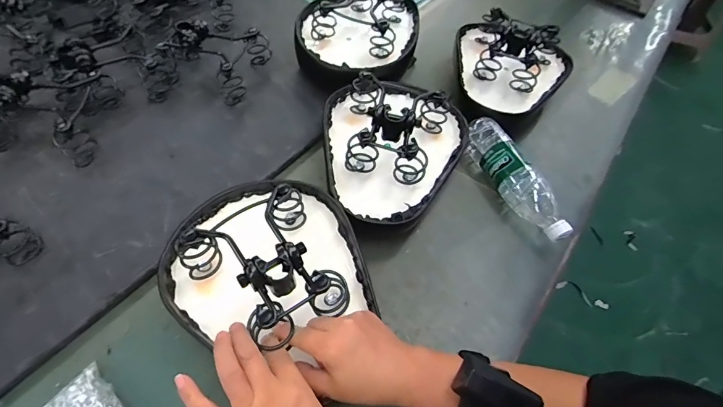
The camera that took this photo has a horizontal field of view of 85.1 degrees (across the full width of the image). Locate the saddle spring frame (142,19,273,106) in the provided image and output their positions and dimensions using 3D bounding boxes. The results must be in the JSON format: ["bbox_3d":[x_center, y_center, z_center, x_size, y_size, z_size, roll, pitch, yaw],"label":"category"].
[{"bbox_3d":[-0.270,-0.255,0.683,0.179,0.078,0.160,8,54,0],"label":"saddle spring frame"}]

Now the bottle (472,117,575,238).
[{"bbox_3d":[0.240,-0.038,0.618,0.061,0.063,0.228,-21,59,-19],"label":"bottle"}]

